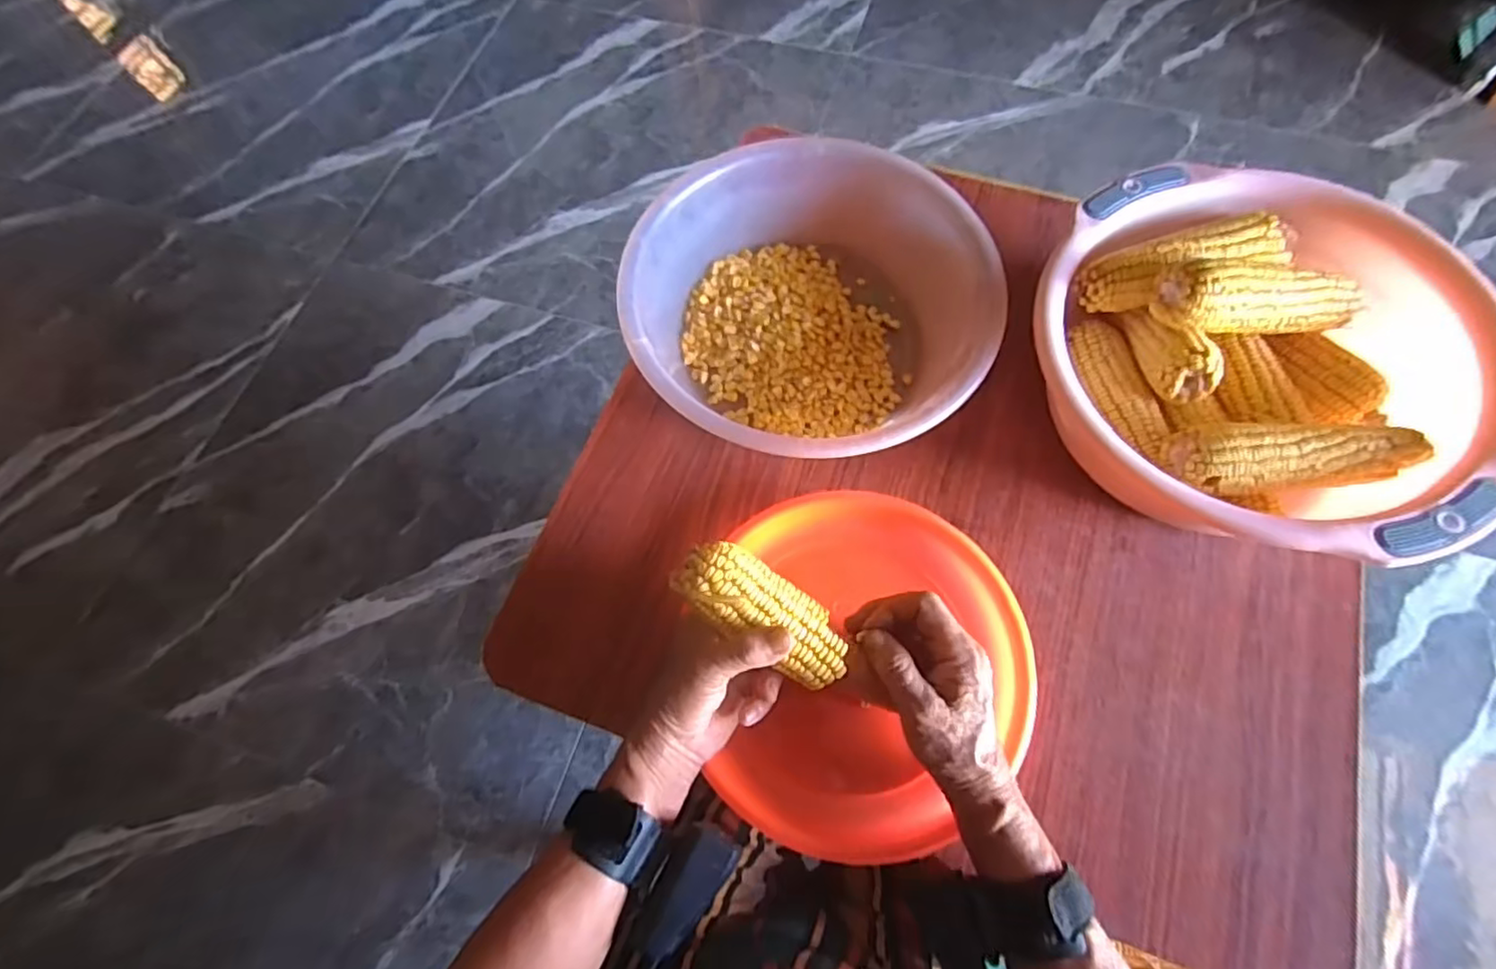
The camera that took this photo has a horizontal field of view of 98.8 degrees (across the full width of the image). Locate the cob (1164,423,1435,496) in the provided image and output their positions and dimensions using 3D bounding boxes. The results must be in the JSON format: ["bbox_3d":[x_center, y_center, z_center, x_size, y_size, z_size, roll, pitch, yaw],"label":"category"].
[{"bbox_3d":[0.366,-0.021,0.429,0.148,0.035,0.049,-6,68,1],"label":"cob"}]

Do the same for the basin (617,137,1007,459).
[{"bbox_3d":[0.045,-0.136,0.518,0.263,0.095,0.274,-1,68,2],"label":"basin"}]

